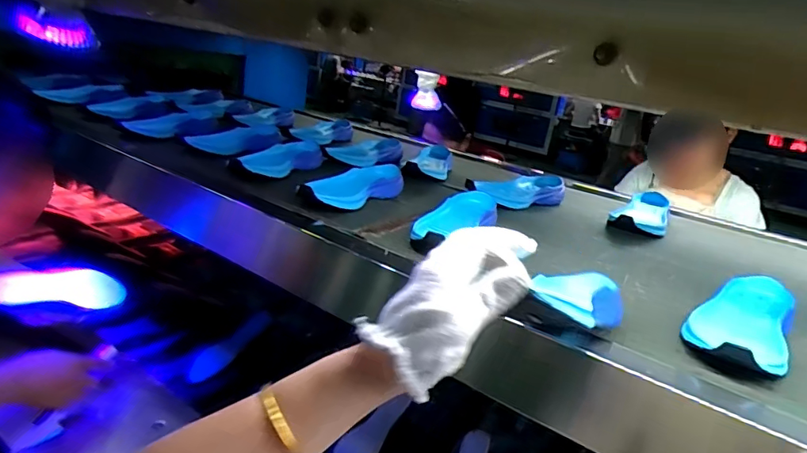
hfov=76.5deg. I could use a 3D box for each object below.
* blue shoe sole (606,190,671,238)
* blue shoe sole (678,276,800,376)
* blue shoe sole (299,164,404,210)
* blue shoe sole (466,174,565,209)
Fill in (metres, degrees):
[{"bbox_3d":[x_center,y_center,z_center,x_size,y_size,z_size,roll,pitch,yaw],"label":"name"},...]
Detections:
[{"bbox_3d":[0.445,-0.023,0.949,0.088,0.049,0.240,17,20,28],"label":"blue shoe sole"},{"bbox_3d":[0.353,0.100,0.534,0.084,0.045,0.211,19,21,33],"label":"blue shoe sole"},{"bbox_3d":[-0.073,-0.062,0.821,0.069,0.046,0.230,17,19,27],"label":"blue shoe sole"},{"bbox_3d":[0.211,-0.062,0.963,0.256,0.048,0.080,-8,23,-42],"label":"blue shoe sole"}]

